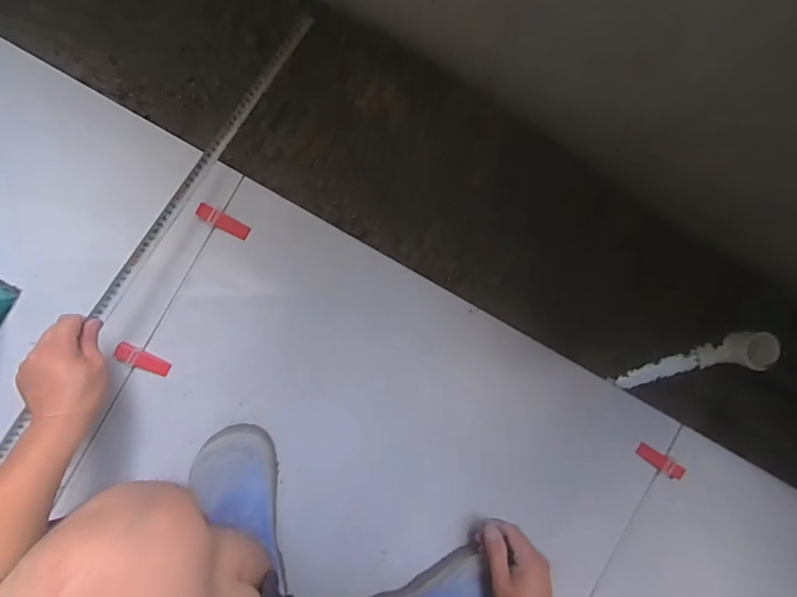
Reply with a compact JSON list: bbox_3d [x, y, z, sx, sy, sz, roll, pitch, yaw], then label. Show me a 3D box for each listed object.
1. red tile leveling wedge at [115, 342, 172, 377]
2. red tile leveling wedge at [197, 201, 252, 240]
[{"bbox_3d":[-0.352,0.085,0.578,0.073,0.013,0.025,28,90,-4],"label":"red tile leveling wedge"},{"bbox_3d":[-0.243,-0.107,0.581,0.072,0.010,0.022,29,90,-4],"label":"red tile leveling wedge"}]

